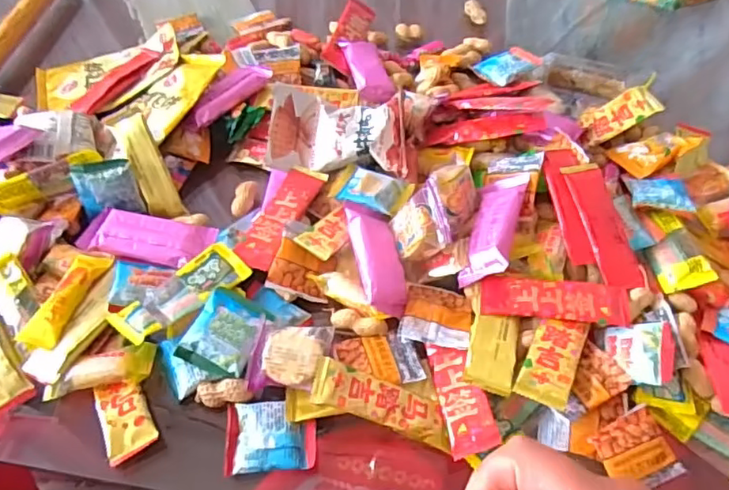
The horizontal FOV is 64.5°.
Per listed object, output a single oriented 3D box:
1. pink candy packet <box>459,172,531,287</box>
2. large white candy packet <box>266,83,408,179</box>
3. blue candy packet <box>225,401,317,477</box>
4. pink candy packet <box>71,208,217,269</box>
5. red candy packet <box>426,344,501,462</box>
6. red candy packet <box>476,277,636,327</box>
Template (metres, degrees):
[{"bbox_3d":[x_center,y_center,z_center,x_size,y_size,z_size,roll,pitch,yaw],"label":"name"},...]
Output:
[{"bbox_3d":[0.100,-0.014,0.450,0.043,0.017,0.096,-11,45,39],"label":"pink candy packet"},{"bbox_3d":[-0.020,-0.100,0.507,0.119,0.041,0.072,3,54,4],"label":"large white candy packet"},{"bbox_3d":[-0.062,0.126,0.383,0.058,0.009,0.045,-5,53,-2],"label":"blue candy packet"},{"bbox_3d":[-0.172,-0.006,0.462,0.099,0.014,0.042,6,52,-11],"label":"pink candy packet"},{"bbox_3d":[0.065,0.102,0.393,0.031,0.005,0.082,-24,47,11],"label":"red candy packet"},{"bbox_3d":[0.138,0.040,0.418,0.106,0.007,0.032,5,54,5],"label":"red candy packet"}]

